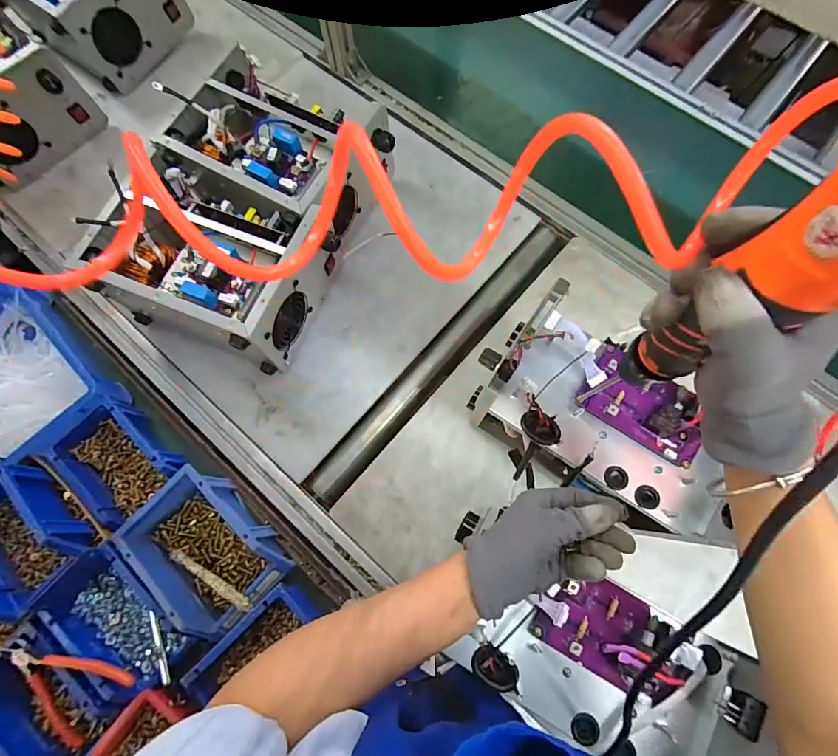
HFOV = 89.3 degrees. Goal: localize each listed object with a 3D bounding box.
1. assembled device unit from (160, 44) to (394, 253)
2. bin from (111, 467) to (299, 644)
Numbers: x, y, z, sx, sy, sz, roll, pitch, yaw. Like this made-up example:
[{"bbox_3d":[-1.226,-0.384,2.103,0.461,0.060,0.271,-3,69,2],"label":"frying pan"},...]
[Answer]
[{"bbox_3d":[-0.206,-0.348,0.681,0.299,0.146,0.212,28,77,9],"label":"assembled device unit"},{"bbox_3d":[-0.261,0.215,0.529,0.184,0.068,0.126,40,79,11],"label":"bin"}]

